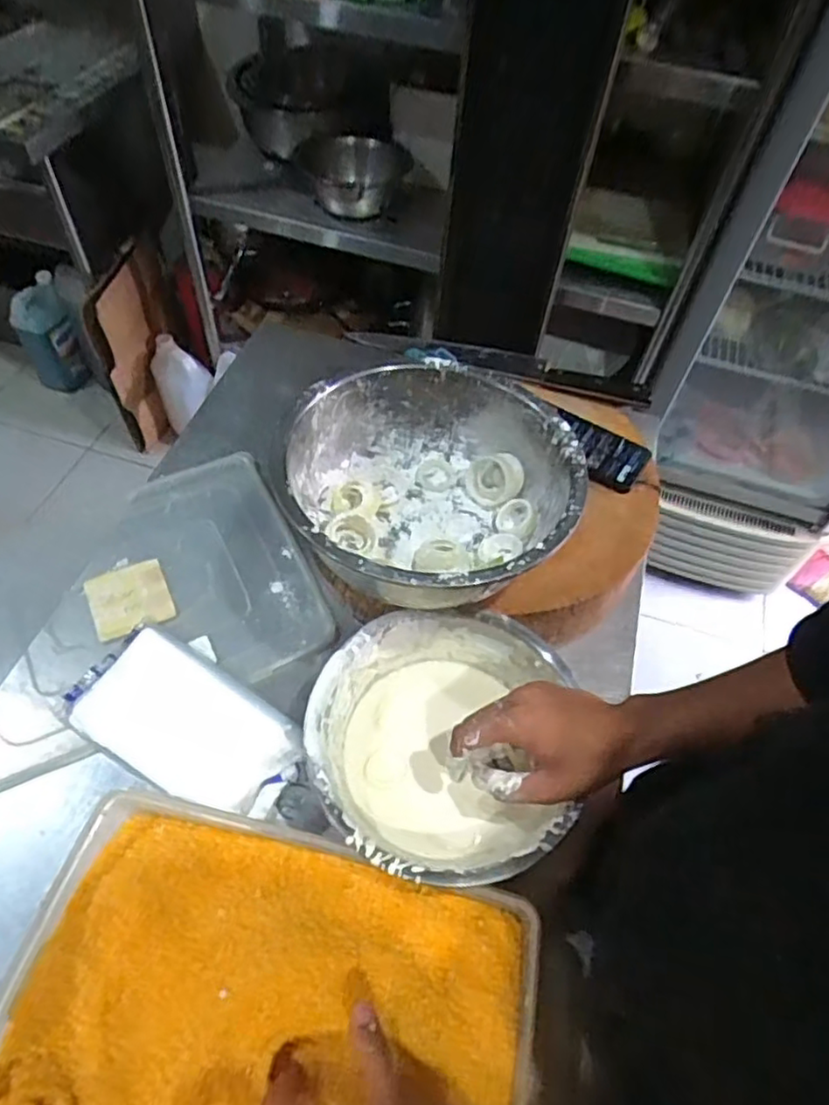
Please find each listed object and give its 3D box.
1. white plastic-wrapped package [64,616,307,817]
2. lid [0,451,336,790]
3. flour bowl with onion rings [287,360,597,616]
[{"bbox_3d":[-0.210,0.156,0.607,0.224,0.030,0.116,26,57,13],"label":"white plastic-wrapped package"},{"bbox_3d":[-0.302,0.044,0.686,0.360,0.033,0.289,-21,59,-18],"label":"lid"},{"bbox_3d":[0.015,-0.054,0.632,0.261,0.110,0.271,2,55,-3],"label":"flour bowl with onion rings"}]

